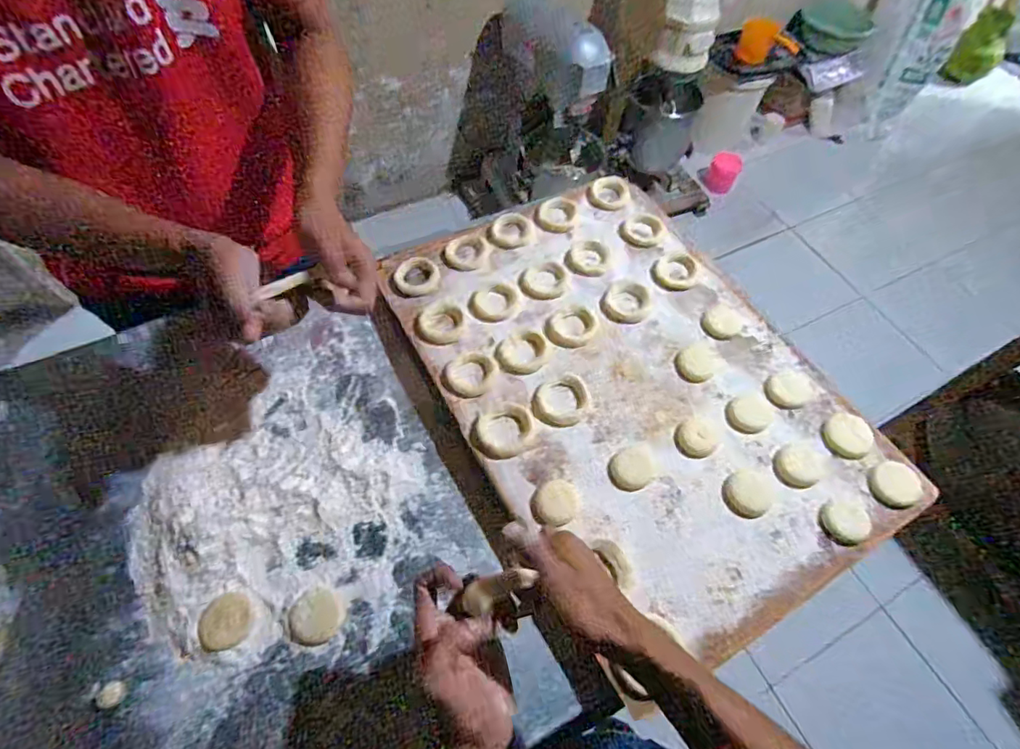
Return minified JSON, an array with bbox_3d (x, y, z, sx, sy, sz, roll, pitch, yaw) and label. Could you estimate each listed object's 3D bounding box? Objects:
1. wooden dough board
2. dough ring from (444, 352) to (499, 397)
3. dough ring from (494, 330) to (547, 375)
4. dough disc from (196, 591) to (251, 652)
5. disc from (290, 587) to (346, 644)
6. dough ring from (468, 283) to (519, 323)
[{"bbox_3d":[0.146,-0.011,0.640,0.408,0.027,0.579,-24,63,-16],"label":"wooden dough board"},{"bbox_3d":[-0.047,-0.001,0.627,0.054,0.010,0.062,31,62,15],"label":"dough ring"},{"bbox_3d":[0.014,-0.027,0.645,0.064,0.010,0.061,1,59,-2],"label":"dough ring"},{"bbox_3d":[-0.272,0.235,0.504,0.046,0.006,0.047,1,59,-2],"label":"dough disc"},{"bbox_3d":[-0.188,0.234,0.513,0.049,0.004,0.047,1,59,-2],"label":"disc"},{"bbox_3d":[-0.021,-0.092,0.682,0.065,0.008,0.053,-25,63,-17],"label":"dough ring"}]

